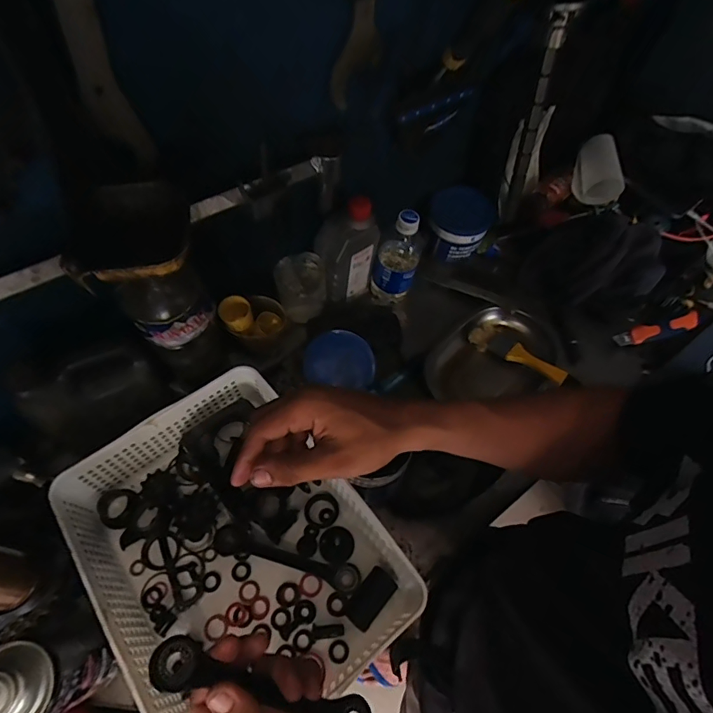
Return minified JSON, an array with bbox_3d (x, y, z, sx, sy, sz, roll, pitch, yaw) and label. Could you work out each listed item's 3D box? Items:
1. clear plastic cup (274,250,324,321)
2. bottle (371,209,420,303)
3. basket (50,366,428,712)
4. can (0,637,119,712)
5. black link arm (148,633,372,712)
[{"bbox_3d":[-0.080,-0.097,0.666,0.069,0.089,0.052,-5,60,-7],"label":"clear plastic cup"},{"bbox_3d":[0.060,-0.144,0.674,0.061,0.166,0.058,15,59,5],"label":"bottle"},{"bbox_3d":[-0.125,0.198,0.485,0.251,0.078,0.337,-34,68,-22],"label":"basket"},{"bbox_3d":[-0.250,0.262,0.369,0.064,0.142,0.056,-7,60,-9],"label":"can"},{"bbox_3d":[-0.059,0.231,0.315,0.166,0.017,0.030,32,59,-15],"label":"black link arm"}]

